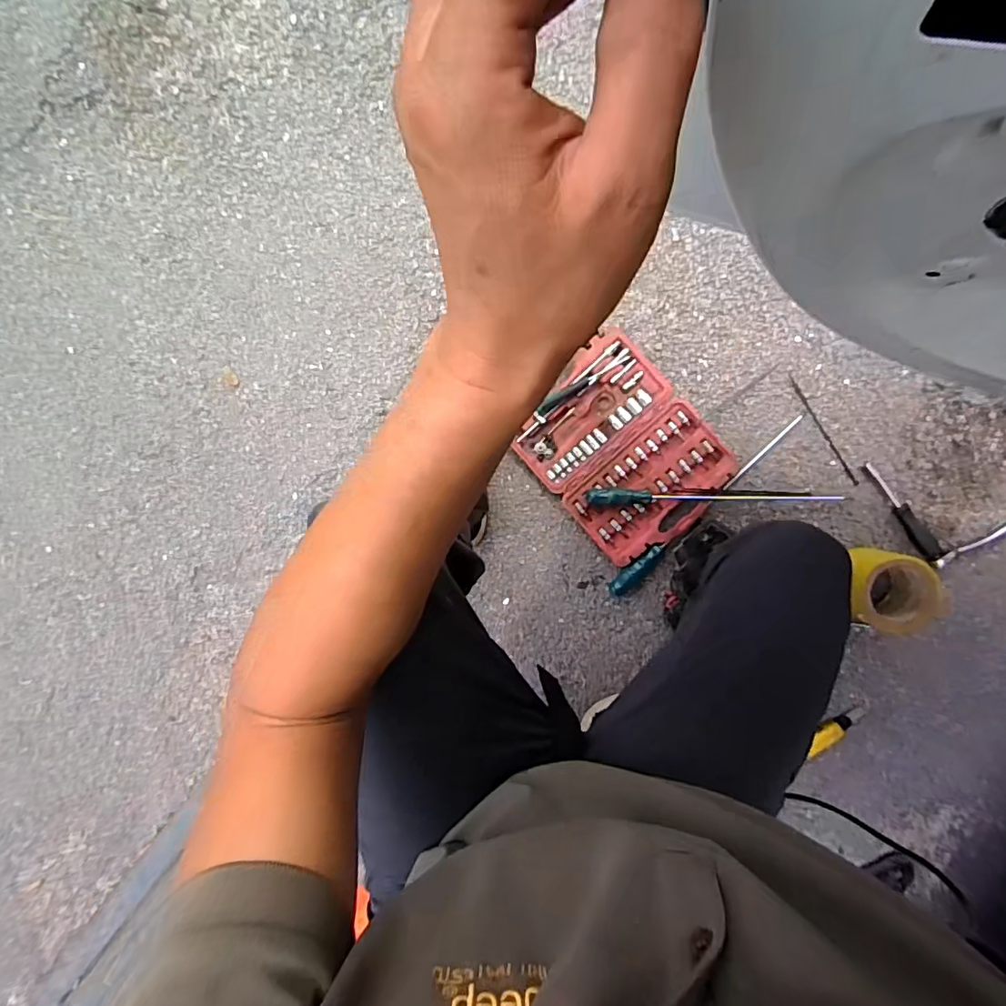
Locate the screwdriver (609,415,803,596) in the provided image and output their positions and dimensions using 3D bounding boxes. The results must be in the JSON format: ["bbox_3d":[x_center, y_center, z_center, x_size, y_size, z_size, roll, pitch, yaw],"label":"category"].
[{"bbox_3d":[0.328,0.011,0.852,0.403,0.031,0.033,-42,89,6],"label":"screwdriver"}]

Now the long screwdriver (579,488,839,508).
[{"bbox_3d":[0.329,-0.011,0.833,0.389,0.026,0.031,-1,93,5],"label":"long screwdriver"}]

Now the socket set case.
[{"bbox_3d":[0.183,-0.088,0.859,0.253,0.038,0.331,-42,89,6],"label":"socket set case"}]

